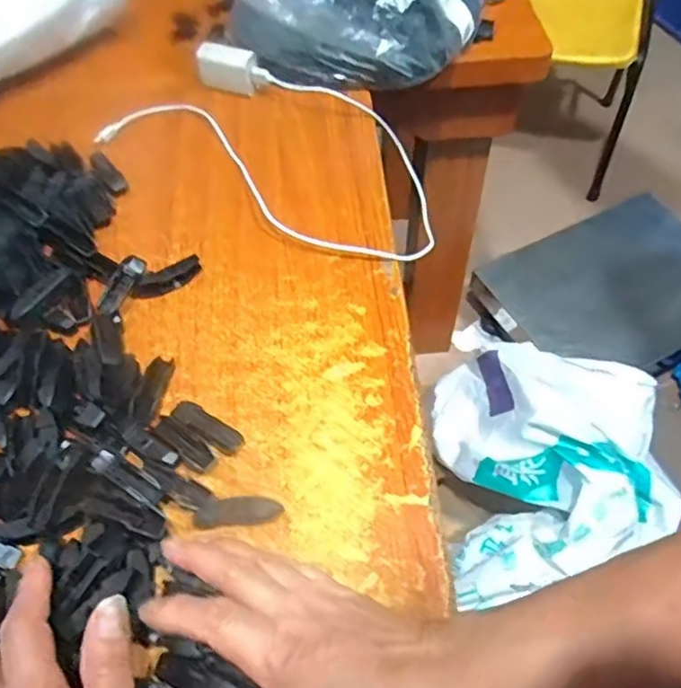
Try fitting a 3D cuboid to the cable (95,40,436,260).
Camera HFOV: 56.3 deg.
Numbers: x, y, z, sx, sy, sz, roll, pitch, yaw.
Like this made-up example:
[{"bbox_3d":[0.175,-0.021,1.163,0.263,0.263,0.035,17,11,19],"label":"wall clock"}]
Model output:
[{"bbox_3d":[-0.042,-0.170,0.582,0.321,0.100,0.179,30,62,20],"label":"cable"}]

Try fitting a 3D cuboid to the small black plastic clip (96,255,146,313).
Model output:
[{"bbox_3d":[-0.164,-0.044,0.477,0.016,0.008,0.049,25,76,18],"label":"small black plastic clip"}]

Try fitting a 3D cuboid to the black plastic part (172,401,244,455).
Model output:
[{"bbox_3d":[-0.086,0.054,0.413,0.048,0.011,0.015,31,62,7],"label":"black plastic part"}]

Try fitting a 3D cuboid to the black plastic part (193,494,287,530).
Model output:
[{"bbox_3d":[-0.062,0.100,0.383,0.053,0.010,0.019,-7,56,-2],"label":"black plastic part"}]

